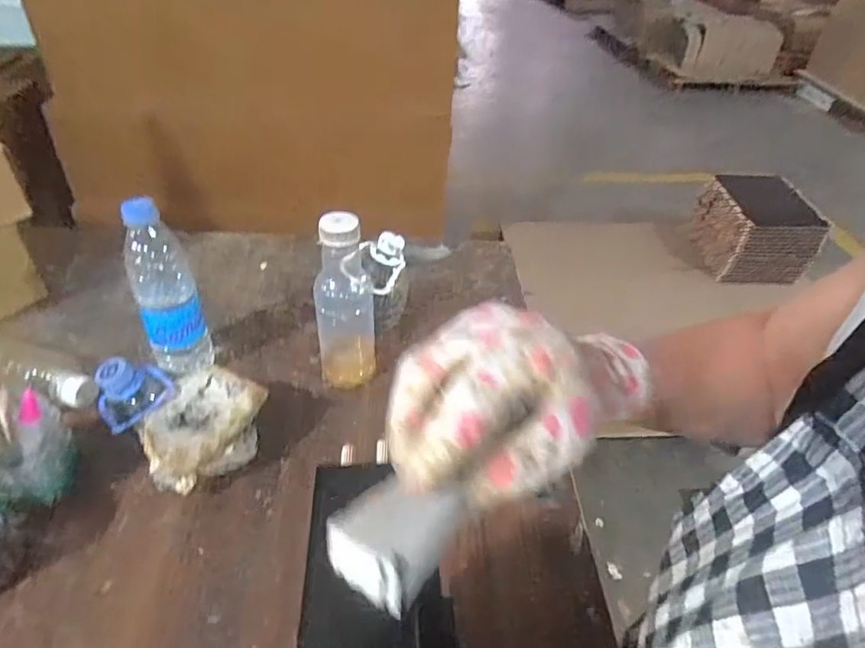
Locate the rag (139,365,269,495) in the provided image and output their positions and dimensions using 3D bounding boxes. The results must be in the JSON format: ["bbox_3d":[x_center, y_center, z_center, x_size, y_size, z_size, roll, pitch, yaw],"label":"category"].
[{"bbox_3d":[-0.231,0.110,0.545,0.093,0.078,0.116,20,42,18],"label":"rag"}]

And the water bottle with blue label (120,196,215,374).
[{"bbox_3d":[-0.291,-0.029,0.600,0.061,0.205,0.054,-15,44,-22],"label":"water bottle with blue label"}]

